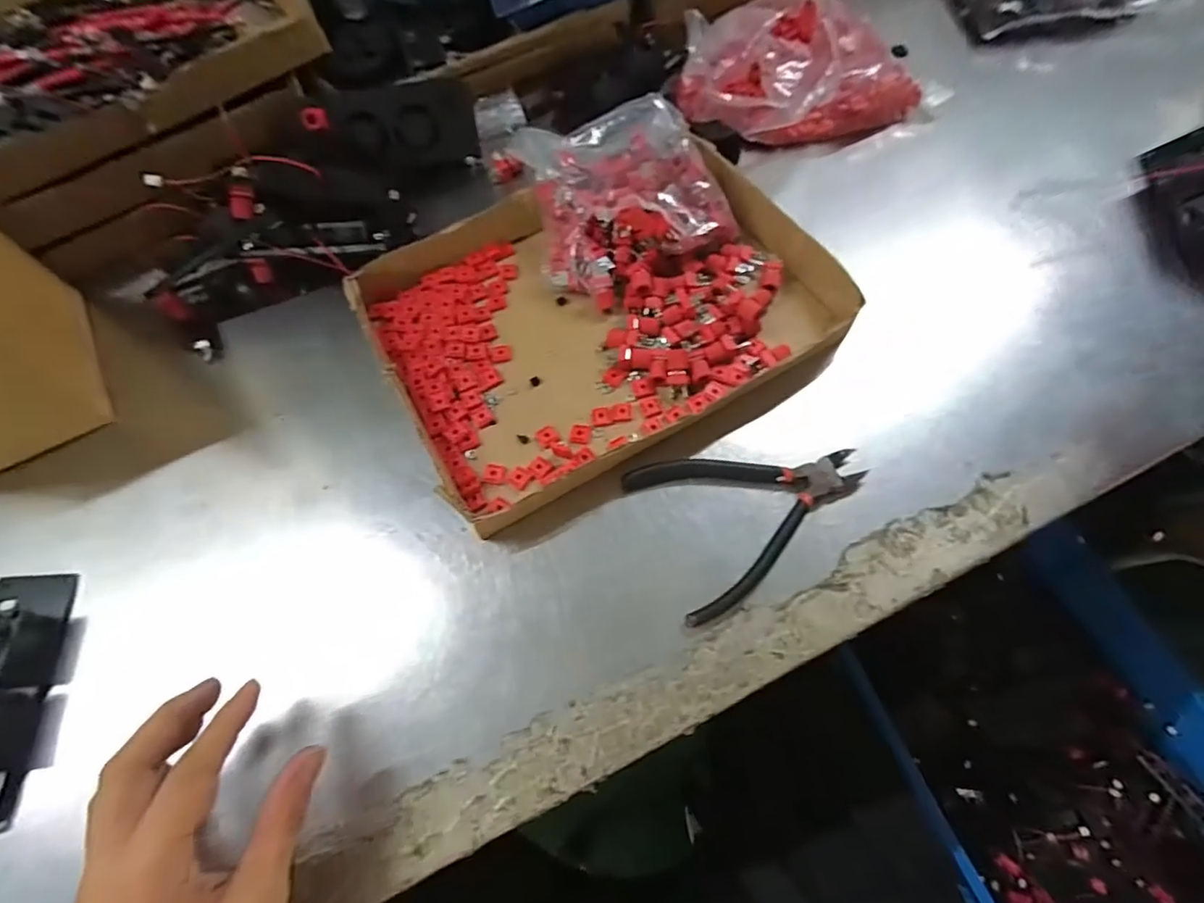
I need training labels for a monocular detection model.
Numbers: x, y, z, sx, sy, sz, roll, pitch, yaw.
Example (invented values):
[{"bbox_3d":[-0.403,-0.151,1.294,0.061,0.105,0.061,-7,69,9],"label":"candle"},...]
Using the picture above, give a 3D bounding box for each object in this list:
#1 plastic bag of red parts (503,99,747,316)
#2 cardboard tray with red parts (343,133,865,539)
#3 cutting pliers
[{"bbox_3d":[0.020,-0.199,0.437,0.145,0.046,0.154,-13,64,-3],"label":"plastic bag of red parts"},{"bbox_3d":[-0.002,-0.109,0.423,0.315,0.048,0.248,-27,66,-9],"label":"cardboard tray with red parts"},{"bbox_3d":[0.096,0.035,0.363,0.133,0.019,0.099,-21,65,-6],"label":"cutting pliers"}]

